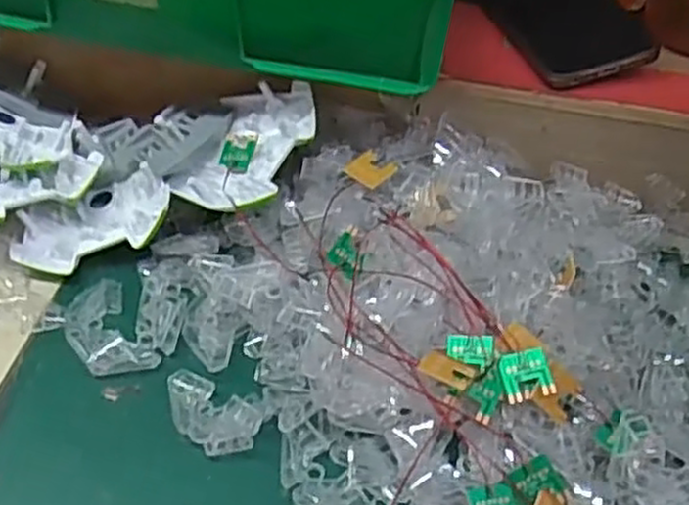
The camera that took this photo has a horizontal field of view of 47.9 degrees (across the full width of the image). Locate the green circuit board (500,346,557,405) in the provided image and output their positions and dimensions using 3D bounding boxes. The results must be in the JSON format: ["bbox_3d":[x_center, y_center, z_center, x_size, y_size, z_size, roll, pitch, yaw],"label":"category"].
[{"bbox_3d":[0.095,0.063,0.403,0.025,0.004,0.026,-14,65,5],"label":"green circuit board"}]

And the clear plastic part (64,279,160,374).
[{"bbox_3d":[-0.140,0.046,0.452,0.039,0.012,0.069,-23,54,-23],"label":"clear plastic part"}]

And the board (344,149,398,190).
[{"bbox_3d":[0.016,-0.052,0.484,0.025,0.004,0.026,33,54,22],"label":"board"}]

